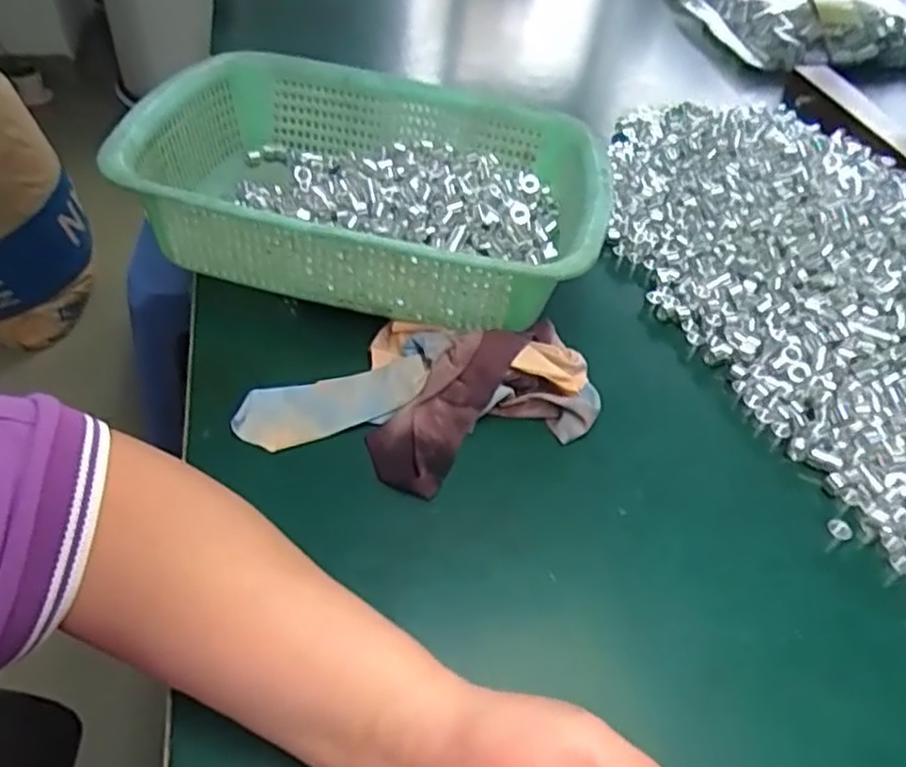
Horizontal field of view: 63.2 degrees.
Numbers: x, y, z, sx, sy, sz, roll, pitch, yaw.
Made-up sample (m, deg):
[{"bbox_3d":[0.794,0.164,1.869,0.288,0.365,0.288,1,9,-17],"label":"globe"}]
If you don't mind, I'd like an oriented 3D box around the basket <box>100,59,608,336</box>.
[{"bbox_3d":[-0.051,-0.132,0.501,0.295,0.080,0.227,11,45,4],"label":"basket"}]

